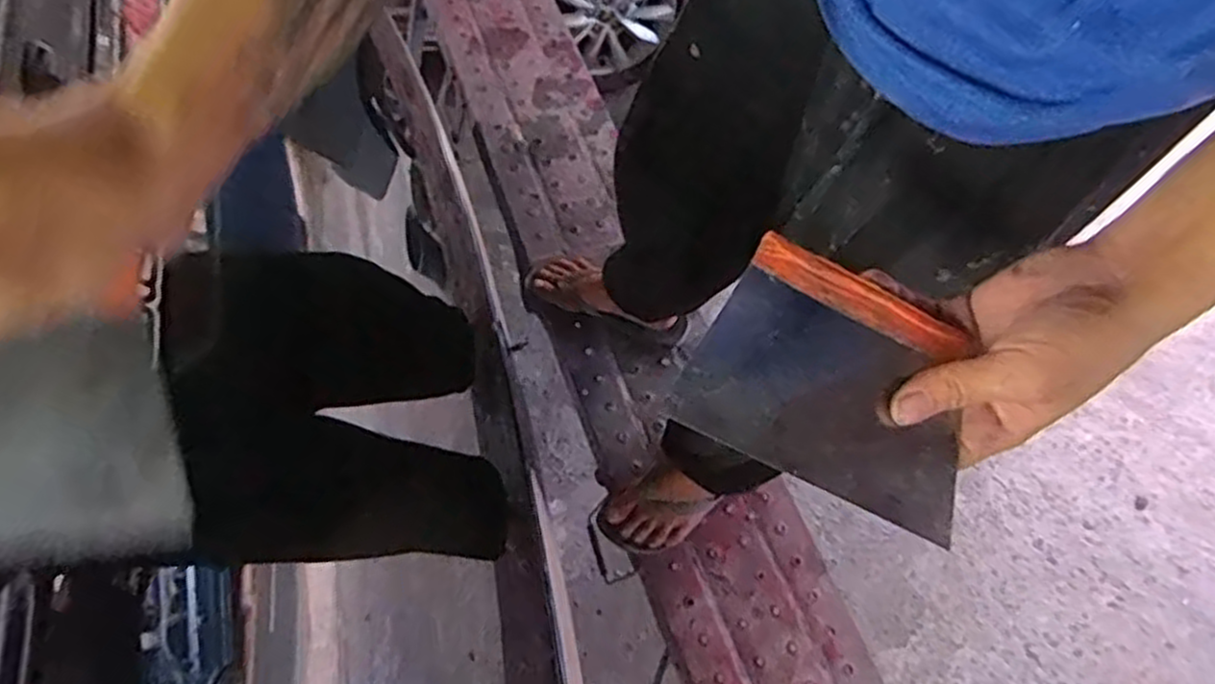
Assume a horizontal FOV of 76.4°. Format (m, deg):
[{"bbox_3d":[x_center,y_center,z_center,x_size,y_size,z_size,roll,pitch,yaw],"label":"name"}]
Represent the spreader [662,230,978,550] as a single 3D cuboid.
[{"bbox_3d":[0.108,0.018,0.356,0.138,0.009,0.102,26,72,-8],"label":"spreader"}]

